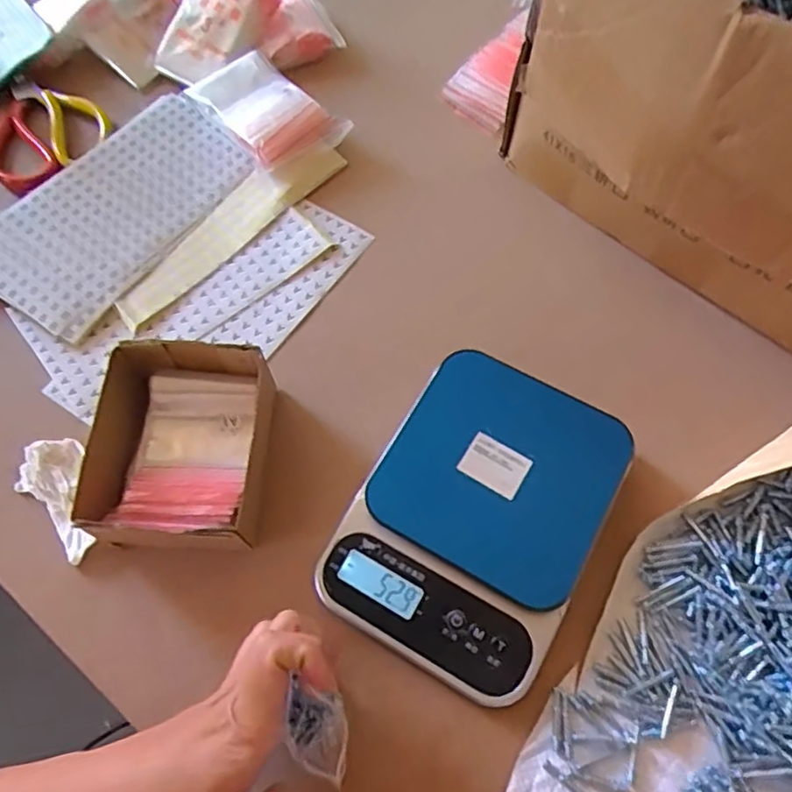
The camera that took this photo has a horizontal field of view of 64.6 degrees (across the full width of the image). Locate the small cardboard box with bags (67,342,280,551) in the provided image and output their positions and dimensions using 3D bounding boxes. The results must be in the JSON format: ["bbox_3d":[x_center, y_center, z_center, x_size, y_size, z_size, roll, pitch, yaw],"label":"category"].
[{"bbox_3d":[-0.145,0.033,0.424,0.119,0.054,0.131,2,64,3],"label":"small cardboard box with bags"}]

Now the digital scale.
[{"bbox_3d":[0.055,0.075,0.404,0.147,0.039,0.197,30,69,15],"label":"digital scale"}]

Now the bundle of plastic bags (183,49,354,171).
[{"bbox_3d":[-0.118,-0.259,0.570,0.081,0.032,0.141,-38,69,-16],"label":"bundle of plastic bags"}]

